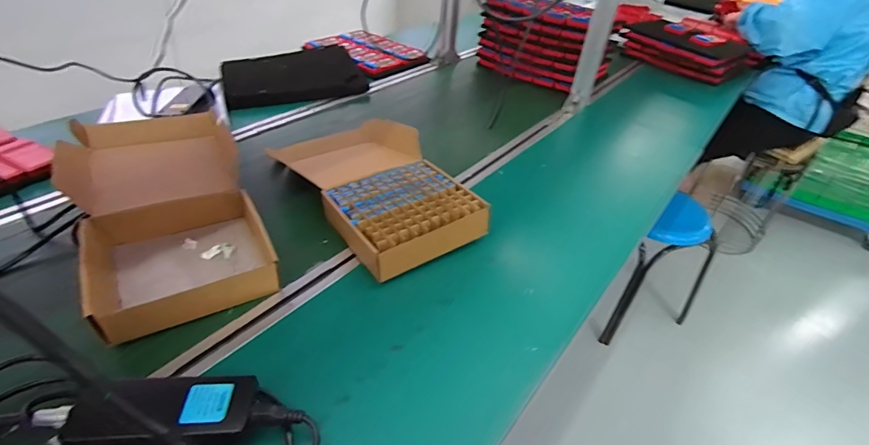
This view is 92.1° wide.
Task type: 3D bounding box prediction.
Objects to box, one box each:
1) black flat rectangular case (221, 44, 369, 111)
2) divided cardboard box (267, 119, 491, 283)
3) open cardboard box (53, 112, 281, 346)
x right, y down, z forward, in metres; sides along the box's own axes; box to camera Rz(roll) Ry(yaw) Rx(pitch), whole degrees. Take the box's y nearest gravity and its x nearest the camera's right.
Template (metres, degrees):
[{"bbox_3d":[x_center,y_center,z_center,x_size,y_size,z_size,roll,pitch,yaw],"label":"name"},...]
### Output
[{"bbox_3d":[-0.367,-0.382,1.085,0.339,0.034,0.292,-15,43,-22],"label":"black flat rectangular case"},{"bbox_3d":[-0.112,-0.080,0.738,0.216,0.070,0.422,-21,46,-28],"label":"divided cardboard box"},{"bbox_3d":[-0.408,-0.035,0.636,0.234,0.089,0.439,-18,45,-26],"label":"open cardboard box"}]

